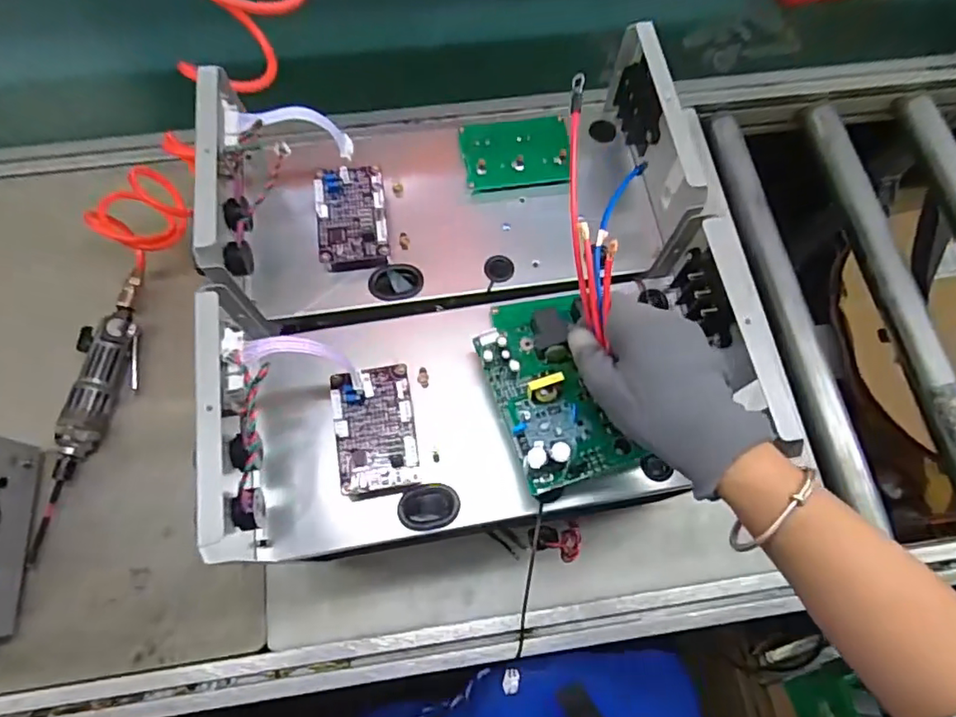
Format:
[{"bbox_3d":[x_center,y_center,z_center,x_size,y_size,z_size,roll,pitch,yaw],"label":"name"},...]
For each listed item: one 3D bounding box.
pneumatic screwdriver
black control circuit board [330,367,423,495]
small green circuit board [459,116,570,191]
[{"bbox_3d":[-0.413,0.050,0.612,0.054,0.040,0.315,5,70,0],"label":"pneumatic screwdriver"},{"bbox_3d":[-0.078,0.051,0.428,0.059,0.015,0.092,-8,71,-5],"label":"black control circuit board"},{"bbox_3d":[0.036,-0.197,0.537,0.099,0.009,0.076,-6,70,-4],"label":"small green circuit board"}]

